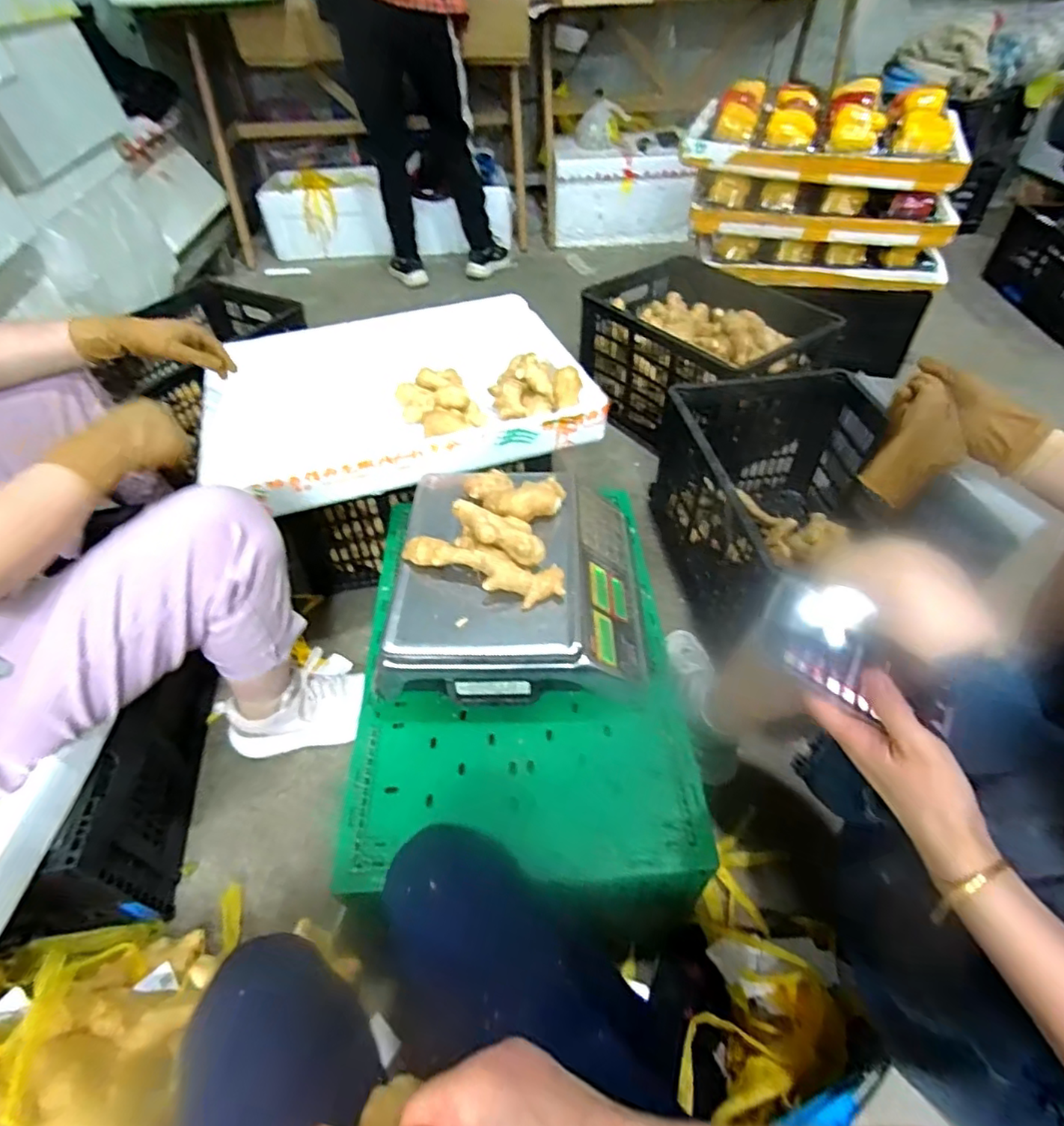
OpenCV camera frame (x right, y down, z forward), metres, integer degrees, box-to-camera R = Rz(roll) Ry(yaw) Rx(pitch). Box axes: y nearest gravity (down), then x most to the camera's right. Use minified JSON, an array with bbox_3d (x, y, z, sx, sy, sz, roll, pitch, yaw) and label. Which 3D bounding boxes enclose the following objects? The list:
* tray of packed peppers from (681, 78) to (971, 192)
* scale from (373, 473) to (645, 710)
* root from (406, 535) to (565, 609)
[{"bbox_3d":[0.705,-1.075,1.473,0.612,0.130,0.443,10,49,11],"label":"tray of packed peppers"},{"bbox_3d":[-0.008,0.016,0.785,0.317,0.103,0.332,3,48,5],"label":"scale"},{"bbox_3d":[-0.057,0.004,0.704,0.189,0.034,0.052,14,50,14],"label":"root"}]

